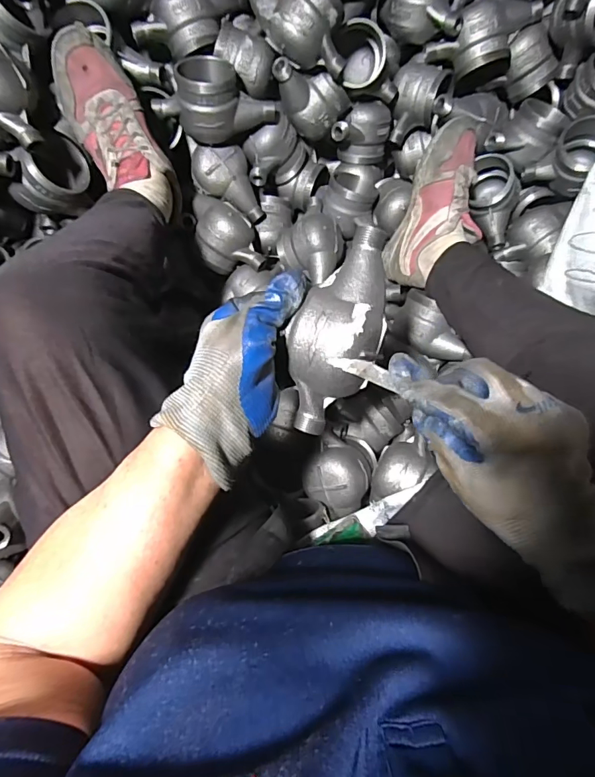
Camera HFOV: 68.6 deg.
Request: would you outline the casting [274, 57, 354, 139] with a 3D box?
[{"bbox_3d":[0.010,-0.432,0.631,0.117,0.077,0.067,26,43,-41],"label":"casting"}]

